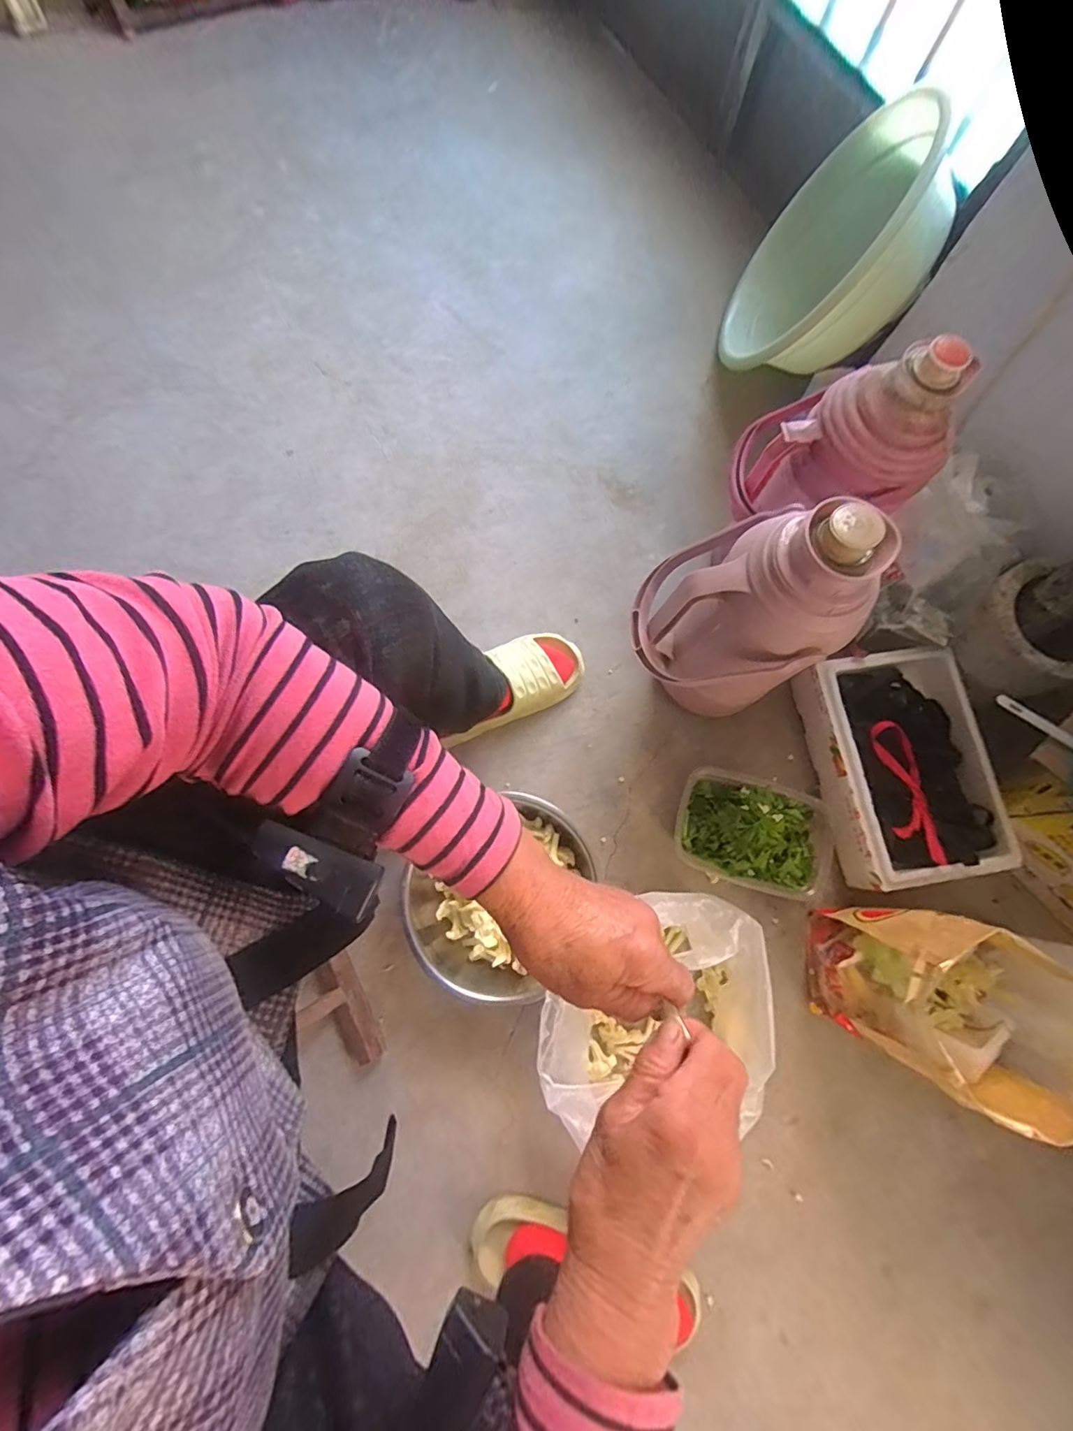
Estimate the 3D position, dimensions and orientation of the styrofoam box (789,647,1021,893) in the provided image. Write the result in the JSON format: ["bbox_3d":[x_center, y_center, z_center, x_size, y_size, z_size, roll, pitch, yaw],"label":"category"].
[{"bbox_3d":[0.495,0.070,0.745,0.212,0.069,0.304,-8,77,-3],"label":"styrofoam box"}]

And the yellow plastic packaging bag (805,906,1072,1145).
[{"bbox_3d":[0.462,0.328,0.629,0.206,0.206,0.168,25,77,4],"label":"yellow plastic packaging bag"}]

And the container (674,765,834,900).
[{"bbox_3d":[0.298,0.161,0.746,0.208,0.046,0.140,18,77,3],"label":"container"}]

